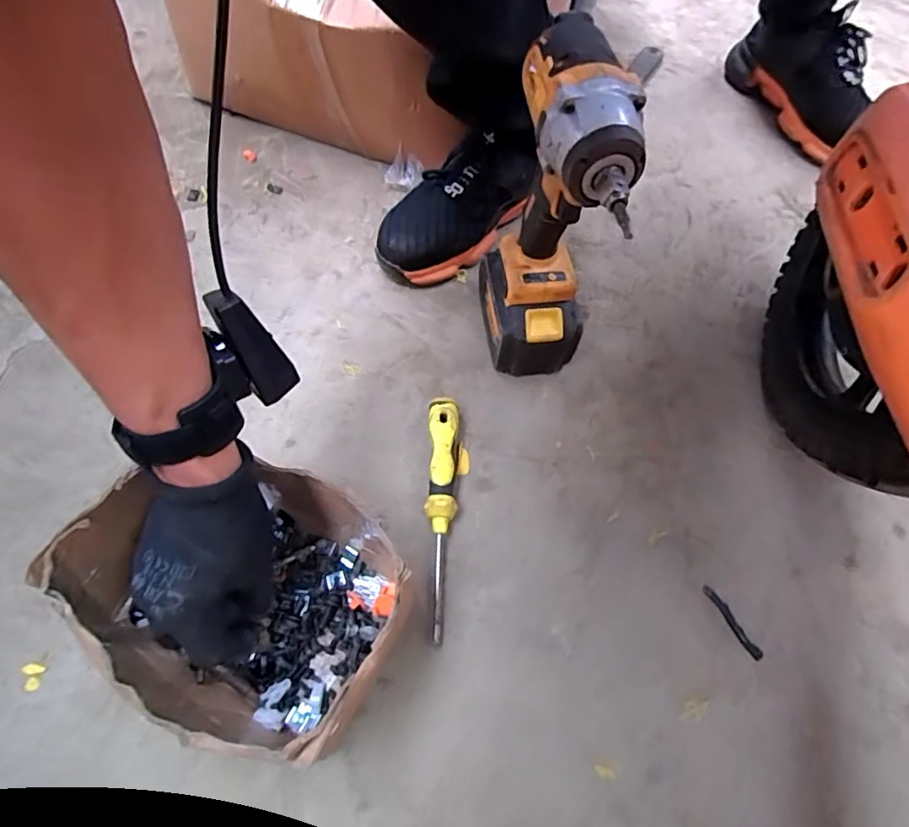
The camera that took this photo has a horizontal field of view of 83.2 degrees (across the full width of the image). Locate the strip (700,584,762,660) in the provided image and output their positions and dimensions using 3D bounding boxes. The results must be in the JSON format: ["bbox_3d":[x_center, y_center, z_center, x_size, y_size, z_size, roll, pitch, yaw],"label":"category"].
[{"bbox_3d":[0.220,0.165,0.406,0.010,0.006,0.060,-21,65,-14],"label":"strip"}]

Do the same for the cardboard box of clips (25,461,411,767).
[{"bbox_3d":[-0.145,0.123,0.353,0.208,0.099,0.162,21,62,8],"label":"cardboard box of clips"}]

